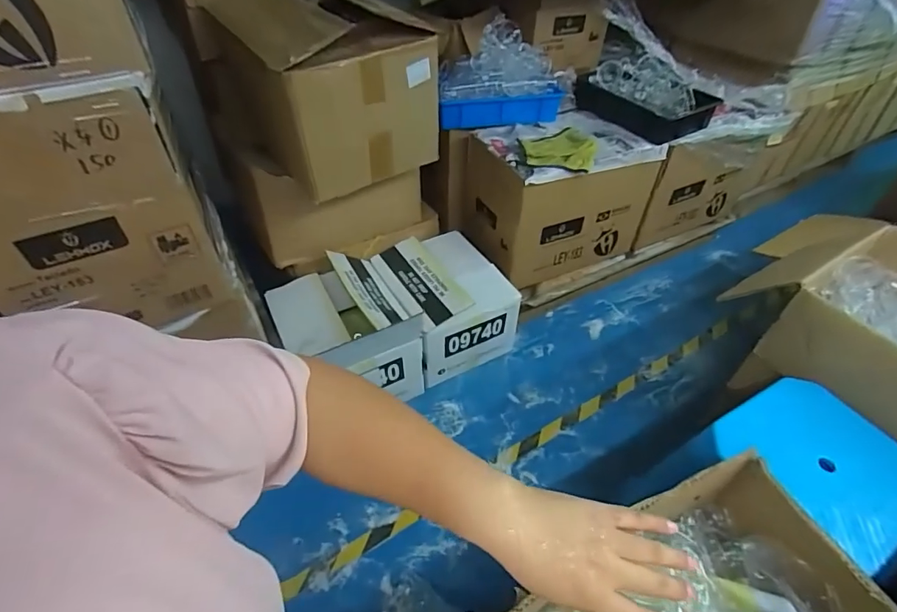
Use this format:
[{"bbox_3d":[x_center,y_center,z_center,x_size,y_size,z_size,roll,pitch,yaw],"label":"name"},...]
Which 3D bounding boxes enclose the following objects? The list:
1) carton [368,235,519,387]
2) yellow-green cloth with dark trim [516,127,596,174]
[{"bbox_3d":[-0.015,-0.014,1.485,0.322,0.251,0.388,-23,50,-22],"label":"carton"},{"bbox_3d":[0.316,-0.471,1.385,0.211,0.041,0.217,-4,46,-5],"label":"yellow-green cloth with dark trim"}]

